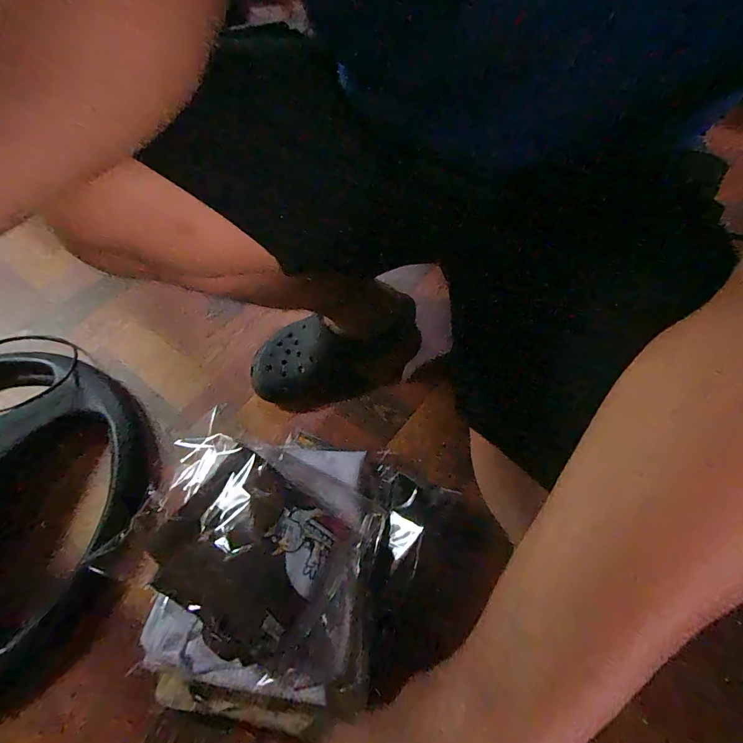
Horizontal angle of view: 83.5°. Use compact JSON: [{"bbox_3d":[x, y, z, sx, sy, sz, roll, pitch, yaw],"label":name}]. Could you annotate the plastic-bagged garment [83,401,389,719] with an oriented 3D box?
[{"bbox_3d":[-0.125,0.179,0.437,0.257,0.058,0.236,6,62,7],"label":"plastic-bagged garment"}]

